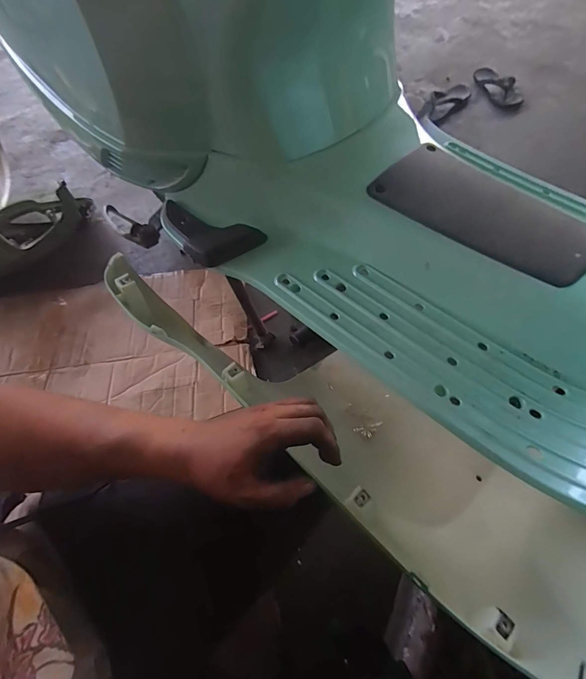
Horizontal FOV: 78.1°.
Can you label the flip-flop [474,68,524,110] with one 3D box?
[{"bbox_3d":[0.725,-0.910,1.290,0.099,0.058,0.247,-9,60,-1],"label":"flip-flop"}]

